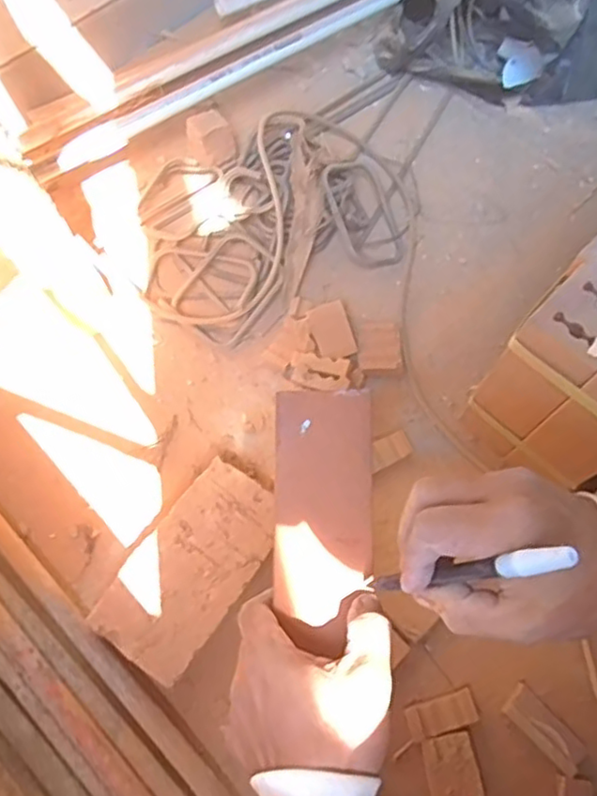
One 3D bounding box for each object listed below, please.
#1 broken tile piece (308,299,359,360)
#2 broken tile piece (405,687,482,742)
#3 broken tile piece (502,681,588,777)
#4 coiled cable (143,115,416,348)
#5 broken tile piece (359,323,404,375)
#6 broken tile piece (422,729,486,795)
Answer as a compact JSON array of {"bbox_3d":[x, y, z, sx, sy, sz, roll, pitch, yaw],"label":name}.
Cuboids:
[{"bbox_3d":[0.038,-0.075,0.700,0.042,0.005,0.064,-21,81,1],"label":"broken tile piece"},{"bbox_3d":[0.130,0.288,0.571,0.063,0.017,0.027,-15,68,-7],"label":"broken tile piece"},{"bbox_3d":[0.222,0.298,0.565,0.033,0.013,0.077,-42,73,-17],"label":"broken tile piece"},{"bbox_3d":[-0.032,-0.235,0.748,0.353,0.083,0.243,-28,70,-12],"label":"coiled cable"},{"bbox_3d":[0.091,-0.053,0.703,0.046,0.016,0.064,-1,67,-1],"label":"broken tile piece"},{"bbox_3d":[0.135,0.328,0.556,0.044,0.021,0.055,-10,67,-5],"label":"broken tile piece"}]

